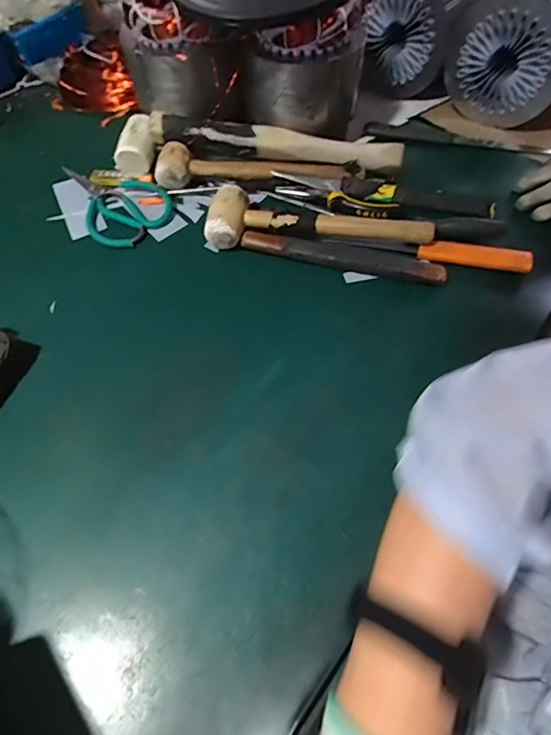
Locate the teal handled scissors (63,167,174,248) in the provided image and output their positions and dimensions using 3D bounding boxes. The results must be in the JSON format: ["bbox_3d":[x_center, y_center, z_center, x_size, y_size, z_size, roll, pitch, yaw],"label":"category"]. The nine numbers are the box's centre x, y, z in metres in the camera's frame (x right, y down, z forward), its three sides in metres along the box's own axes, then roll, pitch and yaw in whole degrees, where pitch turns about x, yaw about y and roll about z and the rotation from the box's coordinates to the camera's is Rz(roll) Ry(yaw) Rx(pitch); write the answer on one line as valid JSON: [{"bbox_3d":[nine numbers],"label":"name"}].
[{"bbox_3d":[-0.208,-0.220,0.601,0.108,0.014,0.170,-33,63,-17],"label":"teal handled scissors"}]

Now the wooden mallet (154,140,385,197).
[{"bbox_3d":[-0.010,-0.254,0.582,0.282,0.037,0.053,6,59,6],"label":"wooden mallet"}]

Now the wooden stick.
[{"bbox_3d":[0.072,-0.125,0.511,0.226,0.012,0.024,14,60,10],"label":"wooden stick"}]

